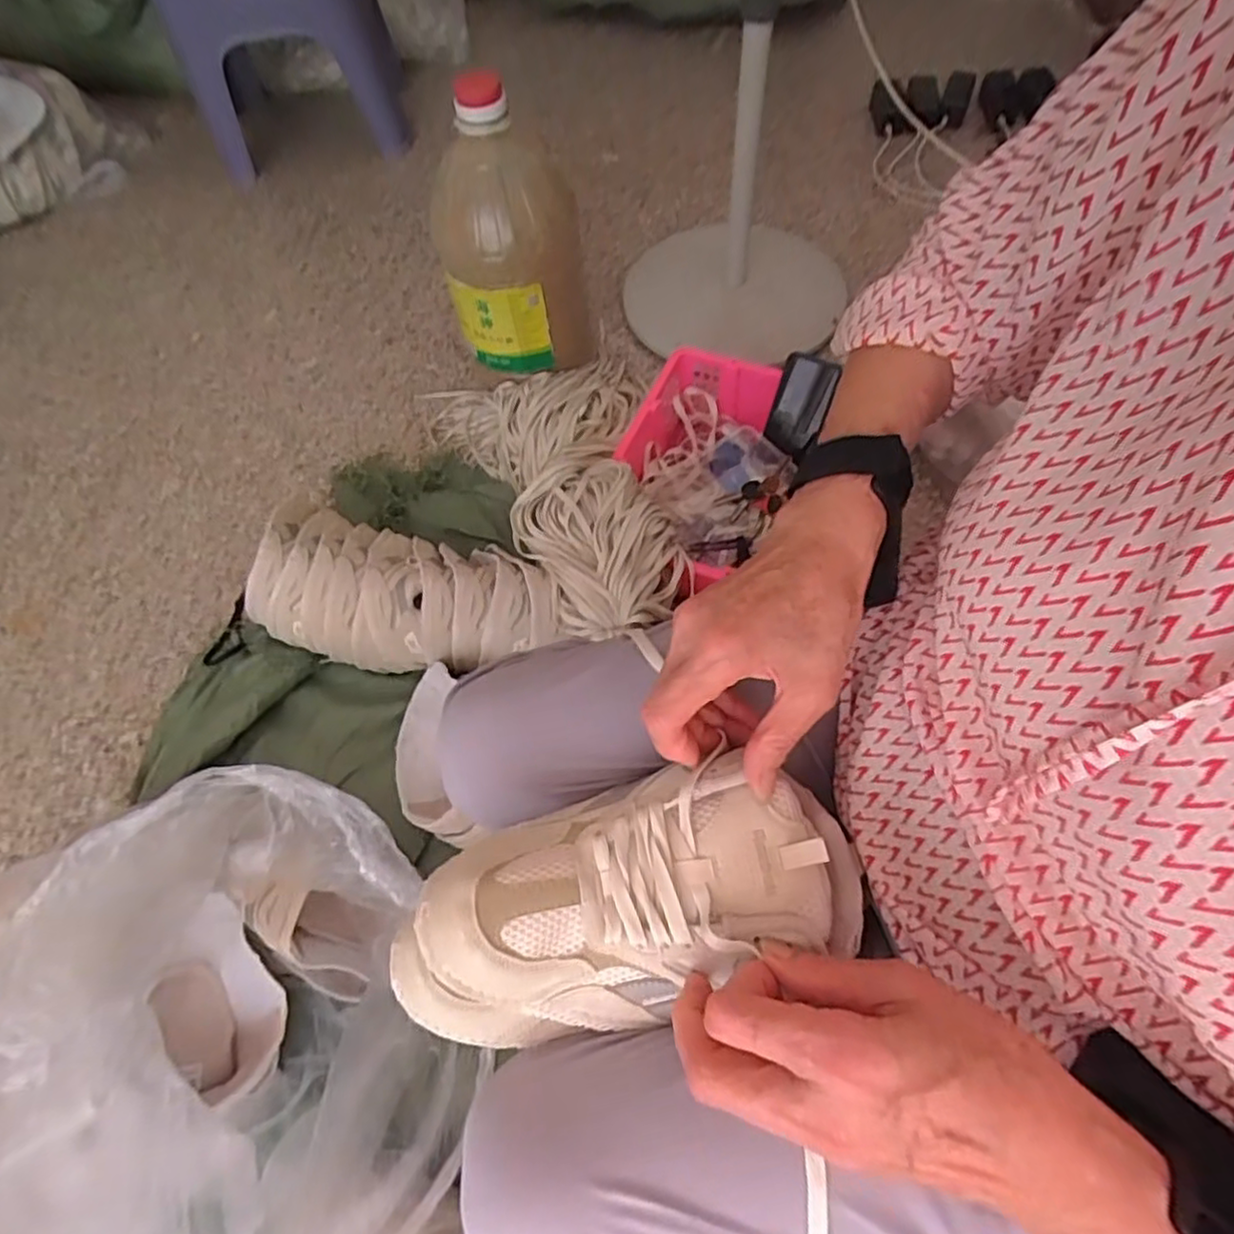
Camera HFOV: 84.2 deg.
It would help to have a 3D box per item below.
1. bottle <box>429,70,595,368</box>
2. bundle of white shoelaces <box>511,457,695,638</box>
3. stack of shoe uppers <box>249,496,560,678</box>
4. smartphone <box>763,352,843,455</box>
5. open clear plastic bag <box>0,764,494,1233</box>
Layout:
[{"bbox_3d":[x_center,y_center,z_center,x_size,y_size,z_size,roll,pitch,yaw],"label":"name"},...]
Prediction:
[{"bbox_3d":[-0.160,-0.582,1.047,0.211,0.354,0.242,-11,61,-3],"label":"bottle"},{"bbox_3d":[-0.026,-0.103,0.848,0.182,0.038,0.238,-27,63,-11],"label":"bundle of white shoelaces"},{"bbox_3d":[-0.257,-0.034,0.853,0.384,0.097,0.190,13,62,10],"label":"stack of shoe uppers"},{"bbox_3d":[0.290,-0.336,1.082,0.090,0.143,0.018,10,26,-14],"label":"smartphone"},{"bbox_3d":[-0.291,0.330,0.538,0.272,0.259,0.358,-14,61,-4],"label":"open clear plastic bag"}]

